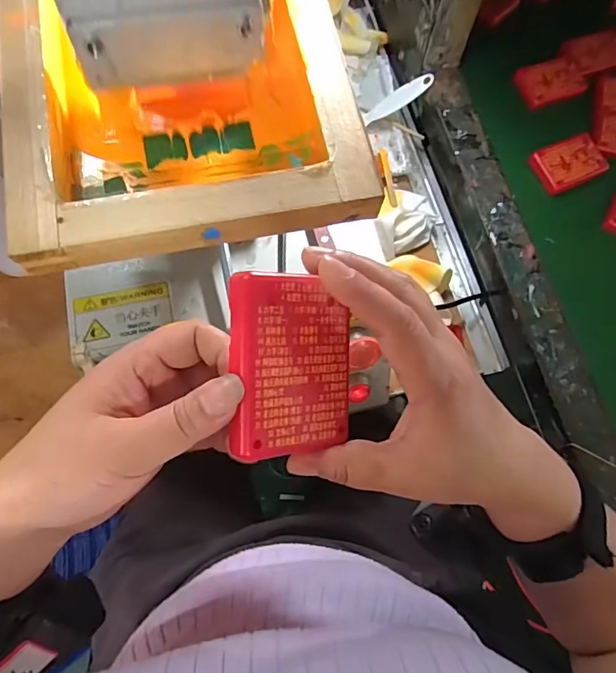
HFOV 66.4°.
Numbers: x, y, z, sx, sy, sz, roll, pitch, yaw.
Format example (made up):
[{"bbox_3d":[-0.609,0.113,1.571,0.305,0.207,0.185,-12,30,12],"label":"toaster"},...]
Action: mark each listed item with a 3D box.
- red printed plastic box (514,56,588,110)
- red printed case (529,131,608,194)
[{"bbox_3d":[0.305,-0.321,0.592,0.075,0.015,0.063,-16,74,-6],"label":"red printed plastic box"},{"bbox_3d":[0.309,-0.208,0.561,0.082,0.015,0.060,-23,75,-8],"label":"red printed case"}]

